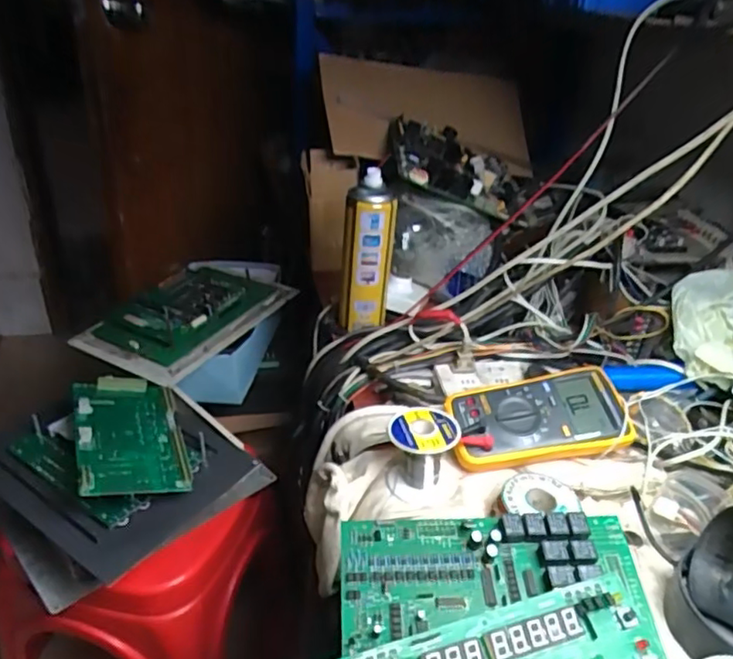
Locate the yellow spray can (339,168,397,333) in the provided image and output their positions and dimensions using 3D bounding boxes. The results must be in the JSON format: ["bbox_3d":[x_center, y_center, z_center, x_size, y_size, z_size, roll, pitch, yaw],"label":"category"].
[{"bbox_3d":[0.001,-0.099,0.793,0.064,0.208,0.056,4,32,0],"label":"yellow spray can"}]

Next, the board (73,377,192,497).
[{"bbox_3d":[-0.293,0.125,0.747,0.120,0.017,0.206,3,33,-29],"label":"board"}]

